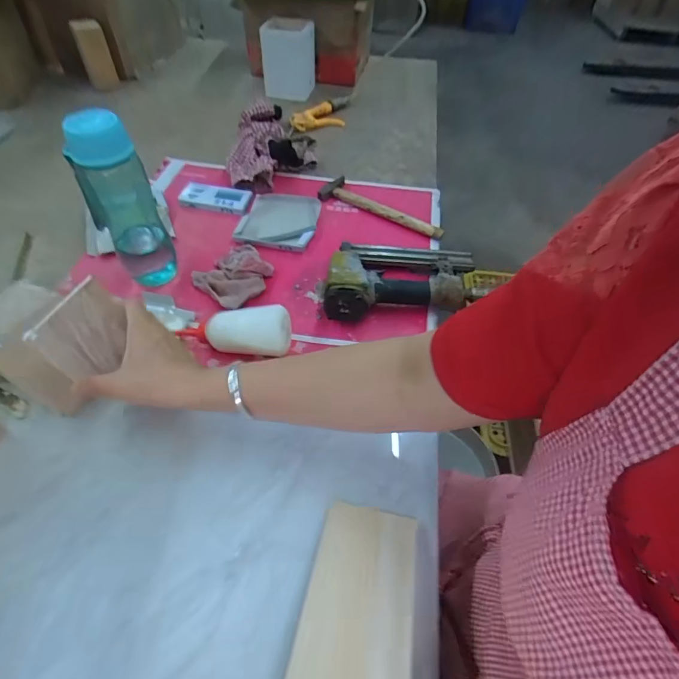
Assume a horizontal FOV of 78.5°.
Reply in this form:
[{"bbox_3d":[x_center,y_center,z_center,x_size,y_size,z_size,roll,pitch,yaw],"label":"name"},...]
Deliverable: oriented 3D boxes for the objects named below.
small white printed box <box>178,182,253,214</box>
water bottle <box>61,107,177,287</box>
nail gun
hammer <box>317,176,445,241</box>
[{"bbox_3d":[-0.228,-0.262,0.760,0.127,0.020,0.051,8,50,3],"label":"small white printed box"},{"bbox_3d":[-0.286,-0.174,0.557,0.079,0.247,0.080,-25,56,-22],"label":"water bottle"},{"bbox_3d":[0.095,-0.090,0.613,0.232,0.065,0.155,1,50,-3],"label":"nail gun"},{"bbox_3d":[0.079,-0.239,0.759,0.244,0.024,0.072,27,54,18],"label":"hammer"}]

